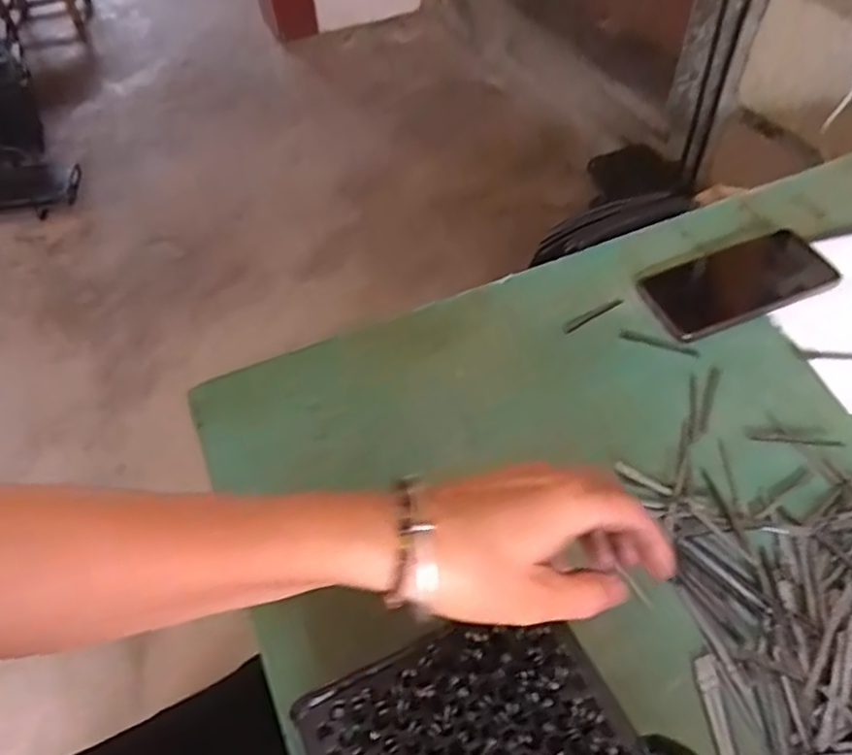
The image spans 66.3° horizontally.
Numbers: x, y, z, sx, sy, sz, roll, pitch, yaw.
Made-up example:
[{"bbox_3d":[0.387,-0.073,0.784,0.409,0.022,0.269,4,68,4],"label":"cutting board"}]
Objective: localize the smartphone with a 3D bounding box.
[{"bbox_3d":[0.278,-0.087,0.580,0.165,0.012,0.080,-18,53,-11],"label":"smartphone"}]

